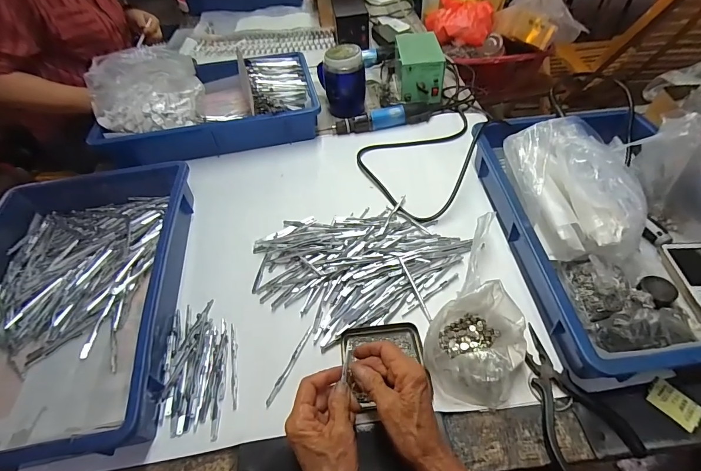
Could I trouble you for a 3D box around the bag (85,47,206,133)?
[{"bbox_3d":[-0.395,-0.288,0.677,0.194,0.116,0.161,-21,51,-13],"label":"bag"}]

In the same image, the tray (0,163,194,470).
[{"bbox_3d":[-0.376,0.063,0.466,0.303,0.062,0.430,-8,49,-3],"label":"tray"}]

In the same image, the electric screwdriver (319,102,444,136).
[{"bbox_3d":[0.065,-0.248,0.740,0.265,0.041,0.037,-7,49,-2],"label":"electric screwdriver"}]

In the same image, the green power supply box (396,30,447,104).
[{"bbox_3d":[0.151,-0.373,0.794,0.096,0.101,0.132,-4,49,1],"label":"green power supply box"}]

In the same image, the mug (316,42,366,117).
[{"bbox_3d":[-0.018,-0.342,0.763,0.086,0.130,0.106,-17,50,-10],"label":"mug"}]

